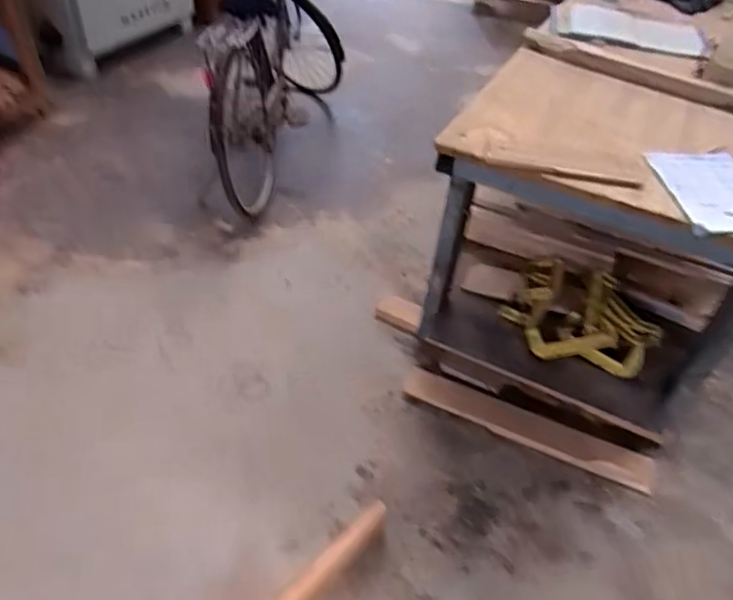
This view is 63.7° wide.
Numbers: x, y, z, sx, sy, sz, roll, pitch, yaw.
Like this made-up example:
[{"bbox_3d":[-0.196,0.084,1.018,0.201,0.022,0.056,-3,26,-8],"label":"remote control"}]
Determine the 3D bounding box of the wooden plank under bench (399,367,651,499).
[{"bbox_3d":[0.465,0.373,1.741,0.727,0.028,0.126,18,47,14],"label":"wooden plank under bench"}]

